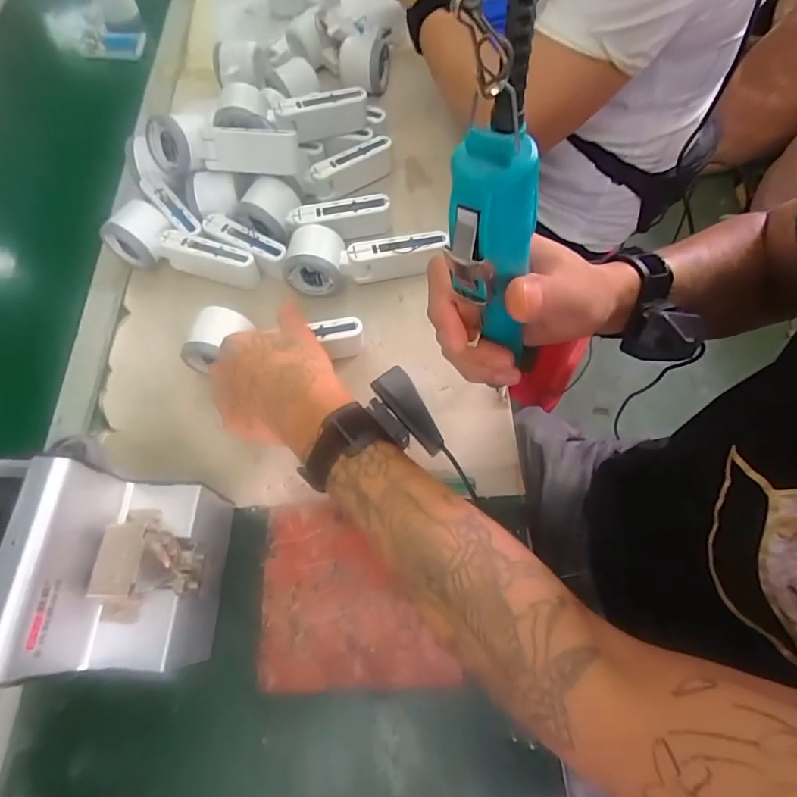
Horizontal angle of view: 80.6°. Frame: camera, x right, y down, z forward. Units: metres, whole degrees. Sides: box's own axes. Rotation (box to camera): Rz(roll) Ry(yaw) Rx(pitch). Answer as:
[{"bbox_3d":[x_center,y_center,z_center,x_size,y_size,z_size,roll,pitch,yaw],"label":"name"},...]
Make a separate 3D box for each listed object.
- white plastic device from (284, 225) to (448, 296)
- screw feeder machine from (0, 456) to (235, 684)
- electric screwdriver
[{"bbox_3d":[-0.034,-0.146,0.491,0.164,0.048,0.054,0,68,3],"label":"white plastic device"},{"bbox_3d":[-0.228,0.119,0.327,0.178,0.145,0.126,-2,66,2],"label":"screw feeder machine"},{"bbox_3d":[0.046,-0.059,0.221,0.030,0.121,0.033,19,65,24],"label":"electric screwdriver"}]

